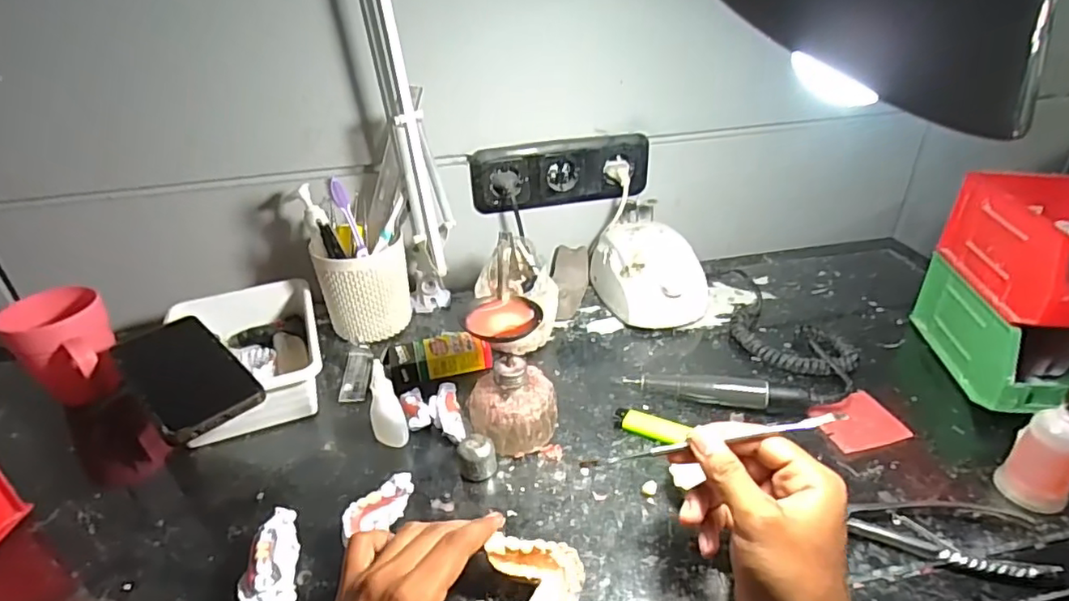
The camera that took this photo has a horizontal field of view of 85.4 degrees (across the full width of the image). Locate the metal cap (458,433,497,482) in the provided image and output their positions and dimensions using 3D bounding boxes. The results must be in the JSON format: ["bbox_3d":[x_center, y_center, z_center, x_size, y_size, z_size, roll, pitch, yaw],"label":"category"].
[{"bbox_3d":[-0.047,0.131,0.480,0.031,0.029,0.027,-9,33,-11],"label":"metal cap"}]

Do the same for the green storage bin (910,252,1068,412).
[{"bbox_3d":[0.455,0.034,0.552,0.097,0.083,0.173,2,32,6],"label":"green storage bin"}]

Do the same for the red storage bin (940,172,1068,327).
[{"bbox_3d":[0.456,-0.049,0.516,0.094,0.081,0.202,2,32,7],"label":"red storage bin"}]

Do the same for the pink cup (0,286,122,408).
[{"bbox_3d":[-0.438,0.055,0.552,0.077,0.101,0.106,-29,41,-36],"label":"pink cup"}]

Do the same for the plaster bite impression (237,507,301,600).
[{"bbox_3d":[-0.181,0.184,0.398,0.032,0.035,0.069,-10,33,-13],"label":"plaster bite impression"}]

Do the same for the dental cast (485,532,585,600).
[{"bbox_3d":[0.005,0.182,0.369,0.055,0.027,0.069,-11,33,-14],"label":"dental cast"}]

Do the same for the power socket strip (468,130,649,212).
[{"bbox_3d":[0.035,-0.154,0.707,0.217,0.079,0.032,-9,33,-11],"label":"power socket strip"}]

